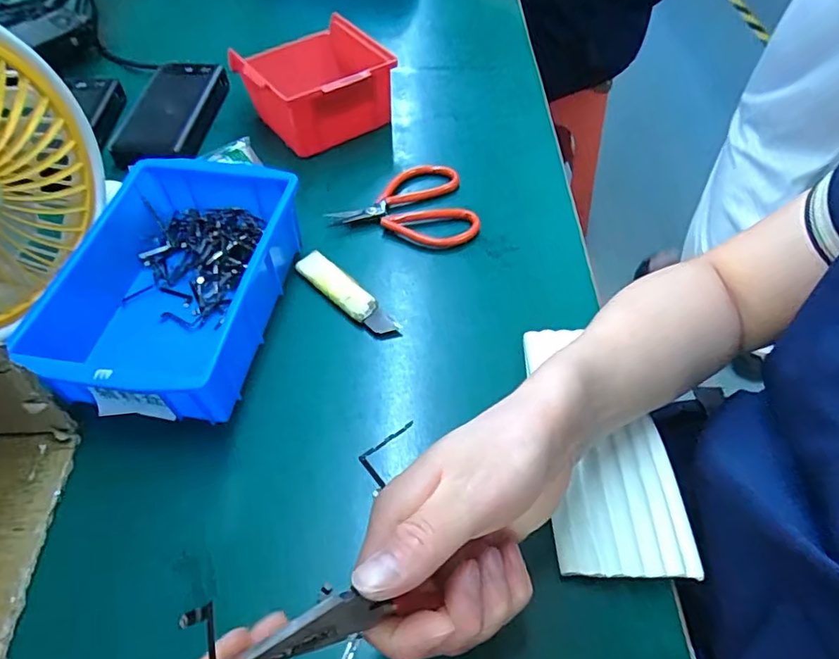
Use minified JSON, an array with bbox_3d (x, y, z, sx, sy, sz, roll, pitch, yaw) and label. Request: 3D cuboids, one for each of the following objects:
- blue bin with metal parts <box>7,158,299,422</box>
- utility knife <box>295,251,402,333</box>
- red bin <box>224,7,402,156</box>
[{"bbox_3d":[-0.175,-0.033,0.396,0.135,0.062,0.201,7,53,6],"label":"blue bin with metal parts"},{"bbox_3d":[-0.056,-0.029,0.426,0.025,0.009,0.101,-38,61,-25],"label":"utility knife"},{"bbox_3d":[-0.105,-0.243,0.540,0.125,0.068,0.138,-27,57,-18],"label":"red bin"}]

